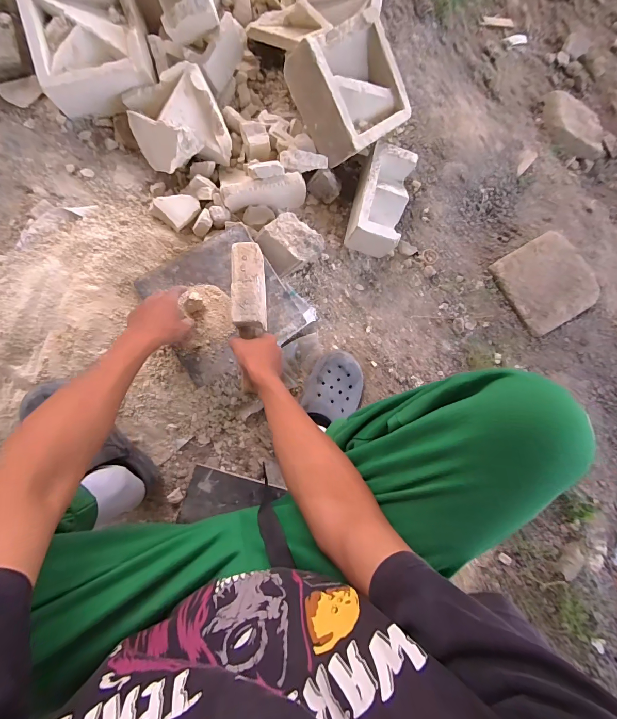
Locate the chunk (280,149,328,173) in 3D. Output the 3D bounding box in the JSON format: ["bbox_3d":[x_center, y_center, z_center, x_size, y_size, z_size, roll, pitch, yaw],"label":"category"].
[{"bbox_3d":[-0.008,-0.414,0.685,0.100,0.034,0.027,-8,87,-9],"label":"chunk"}]

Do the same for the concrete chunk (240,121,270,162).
[{"bbox_3d":[-0.113,-0.469,0.714,0.056,0.051,0.070,-13,89,-8],"label":"concrete chunk"}]

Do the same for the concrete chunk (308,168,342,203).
[{"bbox_3d":[0.038,-0.389,0.735,0.068,0.051,0.043,33,83,-4],"label":"concrete chunk"}]

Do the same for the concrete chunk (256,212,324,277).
[{"bbox_3d":[-0.040,-0.241,0.680,0.103,0.053,0.110,-36,92,-8],"label":"concrete chunk"}]

